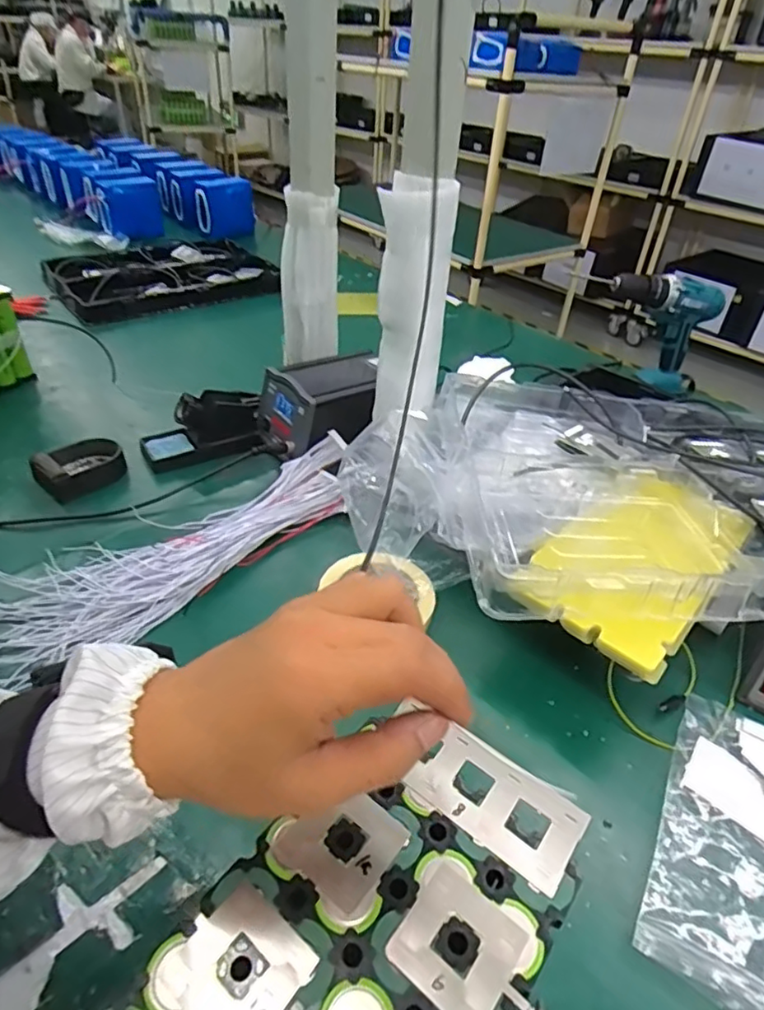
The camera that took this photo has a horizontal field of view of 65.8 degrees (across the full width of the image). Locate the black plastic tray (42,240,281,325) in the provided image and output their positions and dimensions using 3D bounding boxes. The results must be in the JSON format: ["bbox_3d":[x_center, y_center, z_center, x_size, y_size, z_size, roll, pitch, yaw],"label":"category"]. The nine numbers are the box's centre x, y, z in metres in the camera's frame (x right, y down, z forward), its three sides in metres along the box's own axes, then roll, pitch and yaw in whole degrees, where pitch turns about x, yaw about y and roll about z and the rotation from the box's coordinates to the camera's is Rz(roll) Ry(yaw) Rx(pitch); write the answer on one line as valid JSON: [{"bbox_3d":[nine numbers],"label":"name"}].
[{"bbox_3d":[-0.523,-0.542,1.380,0.475,0.070,0.377,-28,48,-33],"label":"black plastic tray"}]

